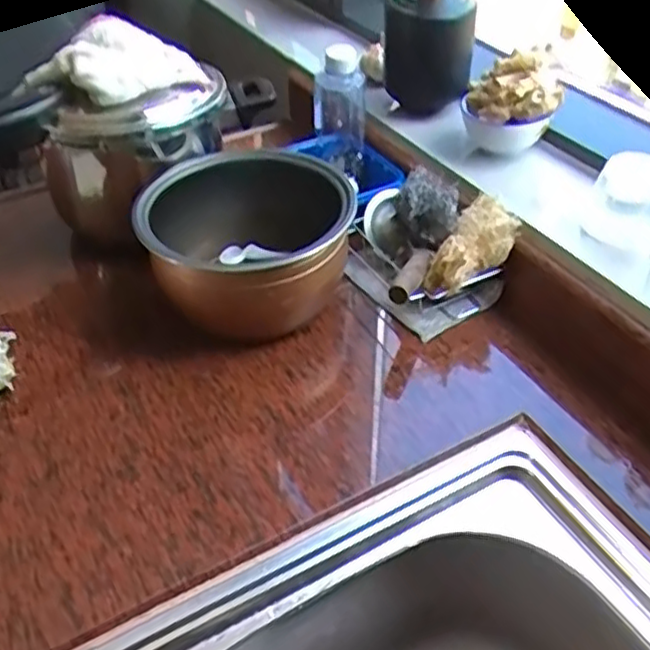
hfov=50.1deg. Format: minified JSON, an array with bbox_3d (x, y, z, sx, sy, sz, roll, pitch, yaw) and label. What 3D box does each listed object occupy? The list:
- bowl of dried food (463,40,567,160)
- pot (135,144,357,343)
[{"bbox_3d":[0.194,-0.233,0.726,0.093,0.089,0.080,9,43,10],"label":"bowl of dried food"},{"bbox_3d":[-0.078,-0.080,0.683,0.186,0.123,0.196,0,42,0],"label":"pot"}]

